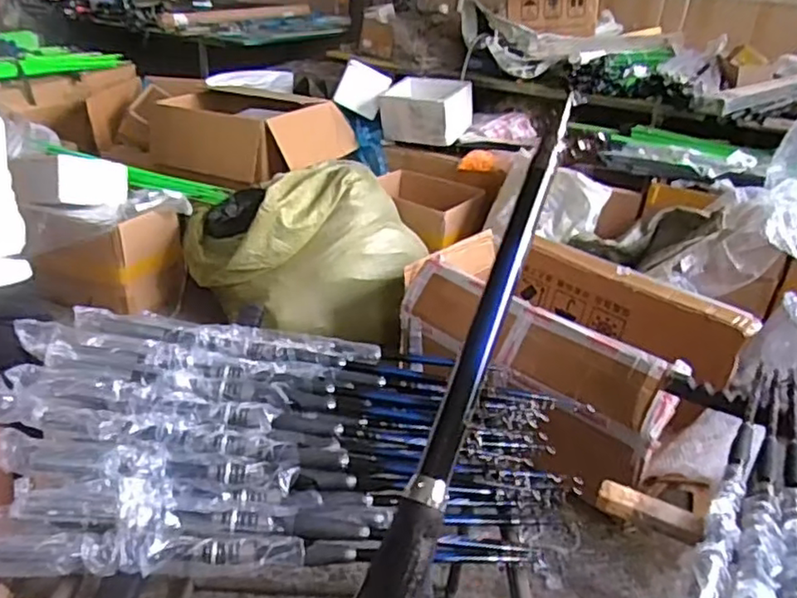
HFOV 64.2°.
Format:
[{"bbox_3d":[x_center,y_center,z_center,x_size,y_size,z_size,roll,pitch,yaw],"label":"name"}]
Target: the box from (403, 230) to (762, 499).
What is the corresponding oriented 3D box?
[{"bbox_3d":[0.442,0.077,1.733,0.773,0.253,0.578,28,36,36],"label":"box"}]

